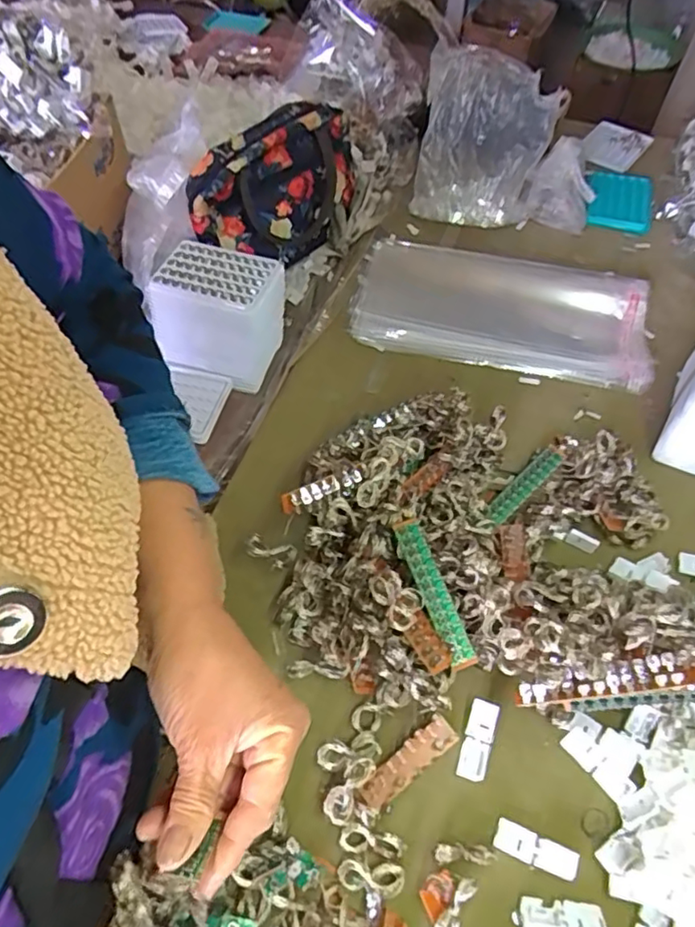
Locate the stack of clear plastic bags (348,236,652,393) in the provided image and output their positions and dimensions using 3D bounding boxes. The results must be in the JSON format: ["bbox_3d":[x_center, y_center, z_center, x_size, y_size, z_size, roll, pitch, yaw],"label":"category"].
[{"bbox_3d":[0.181,-0.186,0.724,0.339,0.031,0.166,13,55,7],"label":"stack of clear plastic bags"}]

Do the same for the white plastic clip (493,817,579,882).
[{"bbox_3d":[0.131,0.269,0.422,0.056,0.007,0.020,19,56,15],"label":"white plastic clip"}]

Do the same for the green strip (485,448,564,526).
[{"bbox_3d":[0.169,0.022,0.585,0.104,0.010,0.021,-38,64,-25],"label":"green strip"}]

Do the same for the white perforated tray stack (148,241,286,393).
[{"bbox_3d":[-0.147,-0.169,0.702,0.138,0.109,0.104,12,55,6],"label":"white perforated tray stack"}]

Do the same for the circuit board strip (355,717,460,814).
[{"bbox_3d":[0.044,0.221,0.447,0.083,0.007,0.022,-33,62,-22],"label":"circuit board strip"}]

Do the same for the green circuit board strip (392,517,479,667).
[{"bbox_3d":[0.071,0.104,0.500,0.023,0.009,0.127,-18,68,-12],"label":"green circuit board strip"}]

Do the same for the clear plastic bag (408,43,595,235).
[{"bbox_3d":[0.218,-0.437,0.807,0.236,0.161,0.153,12,55,6],"label":"clear plastic bag"}]

